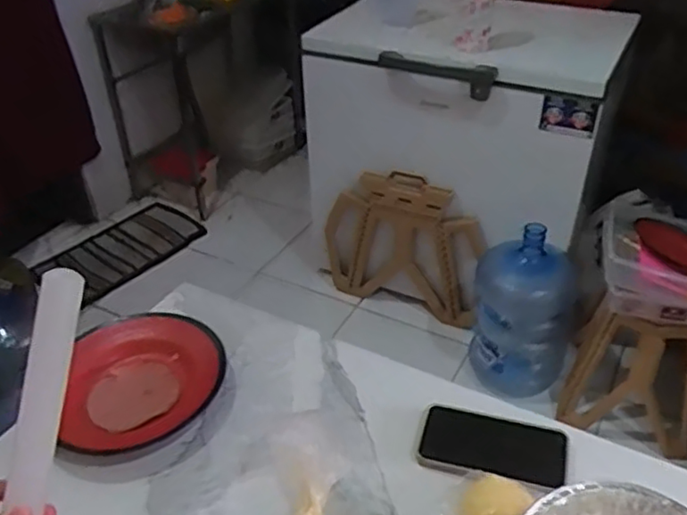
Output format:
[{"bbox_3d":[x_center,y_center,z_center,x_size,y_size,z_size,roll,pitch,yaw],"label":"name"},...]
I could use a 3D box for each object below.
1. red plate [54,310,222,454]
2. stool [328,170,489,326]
[{"bbox_3d":[-0.235,0.140,0.755,0.181,0.041,0.189,-1,37,1],"label":"red plate"},{"bbox_3d":[0.178,-0.025,1.956,0.504,0.461,0.067,14,40,20],"label":"stool"}]

